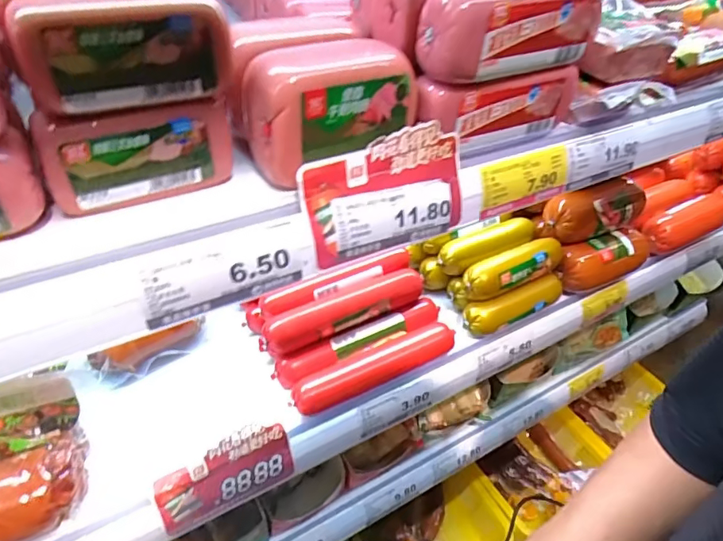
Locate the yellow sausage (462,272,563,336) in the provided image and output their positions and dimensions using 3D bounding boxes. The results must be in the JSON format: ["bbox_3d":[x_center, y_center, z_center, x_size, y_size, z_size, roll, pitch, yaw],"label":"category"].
[{"bbox_3d":[0.181,0.036,0.569,0.144,0.032,0.030,-16,47,-22],"label":"yellow sausage"}]

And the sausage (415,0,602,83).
[{"bbox_3d":[0.100,-0.158,0.317,0.135,0.050,0.037,-20,49,-25],"label":"sausage"}]

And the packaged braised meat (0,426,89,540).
[{"bbox_3d":[-0.268,0.172,0.366,0.122,0.047,0.064,-22,49,-26],"label":"packaged braised meat"}]

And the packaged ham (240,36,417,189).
[{"bbox_3d":[-0.018,-0.101,0.302,0.101,0.063,0.053,-14,46,-19],"label":"packaged ham"}]

